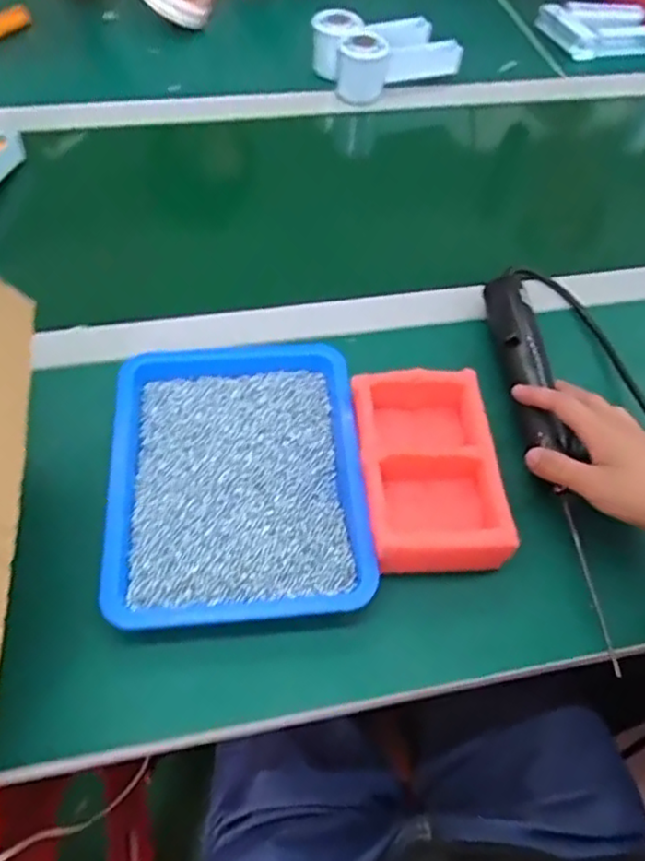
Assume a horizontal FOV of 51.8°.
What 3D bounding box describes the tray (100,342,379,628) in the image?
[{"bbox_3d":[-0.062,0.032,0.485,0.172,0.039,0.220,-3,56,-5],"label":"tray"}]

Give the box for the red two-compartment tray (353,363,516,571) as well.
[{"bbox_3d":[0.074,0.027,0.474,0.090,0.042,0.150,-2,56,-5],"label":"red two-compartment tray"}]

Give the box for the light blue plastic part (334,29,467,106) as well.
[{"bbox_3d":[0.092,-0.456,0.822,0.153,0.071,0.057,-23,60,-18],"label":"light blue plastic part"}]

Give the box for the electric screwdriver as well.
[{"bbox_3d":[0.171,0.002,0.504,0.039,0.041,0.333,-3,60,-5],"label":"electric screwdriver"}]

